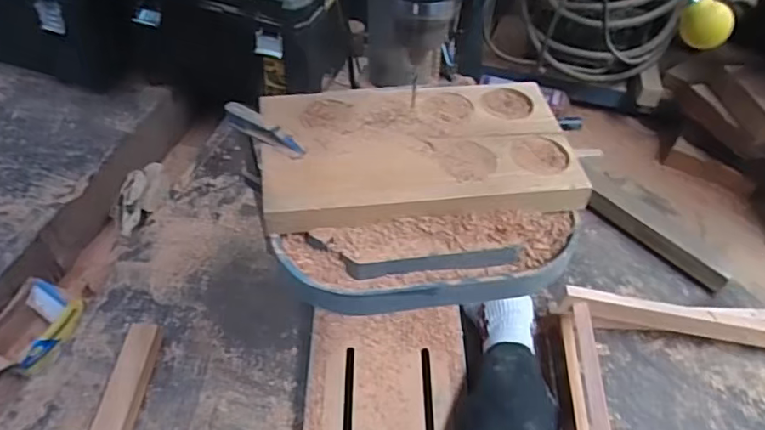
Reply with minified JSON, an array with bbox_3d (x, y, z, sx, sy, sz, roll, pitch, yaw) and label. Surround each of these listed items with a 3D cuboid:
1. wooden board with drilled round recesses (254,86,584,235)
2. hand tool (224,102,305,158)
[{"bbox_3d":[0.029,-0.060,0.481,0.252,0.019,0.155,-5,48,-8],"label":"wooden board with drilled round recesses"},{"bbox_3d":[-0.098,-0.071,0.464,0.080,0.014,0.016,31,52,23],"label":"hand tool"}]

